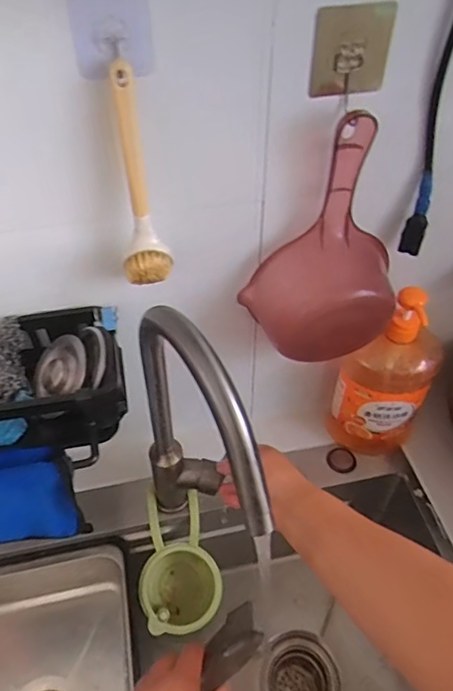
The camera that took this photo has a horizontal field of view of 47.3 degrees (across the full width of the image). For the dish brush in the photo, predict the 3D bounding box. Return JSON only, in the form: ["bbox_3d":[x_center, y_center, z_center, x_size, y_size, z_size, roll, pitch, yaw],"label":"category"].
[{"bbox_3d":[-0.074,-0.135,0.439,0.041,0.184,0.034,-5,47,-5],"label":"dish brush"}]

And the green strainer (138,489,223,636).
[{"bbox_3d":[-0.061,0.297,0.685,0.103,0.132,0.147,-4,47,-4],"label":"green strainer"}]

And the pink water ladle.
[{"bbox_3d":[0.107,-0.089,0.514,0.154,0.242,0.081,-8,48,-8],"label":"pink water ladle"}]

